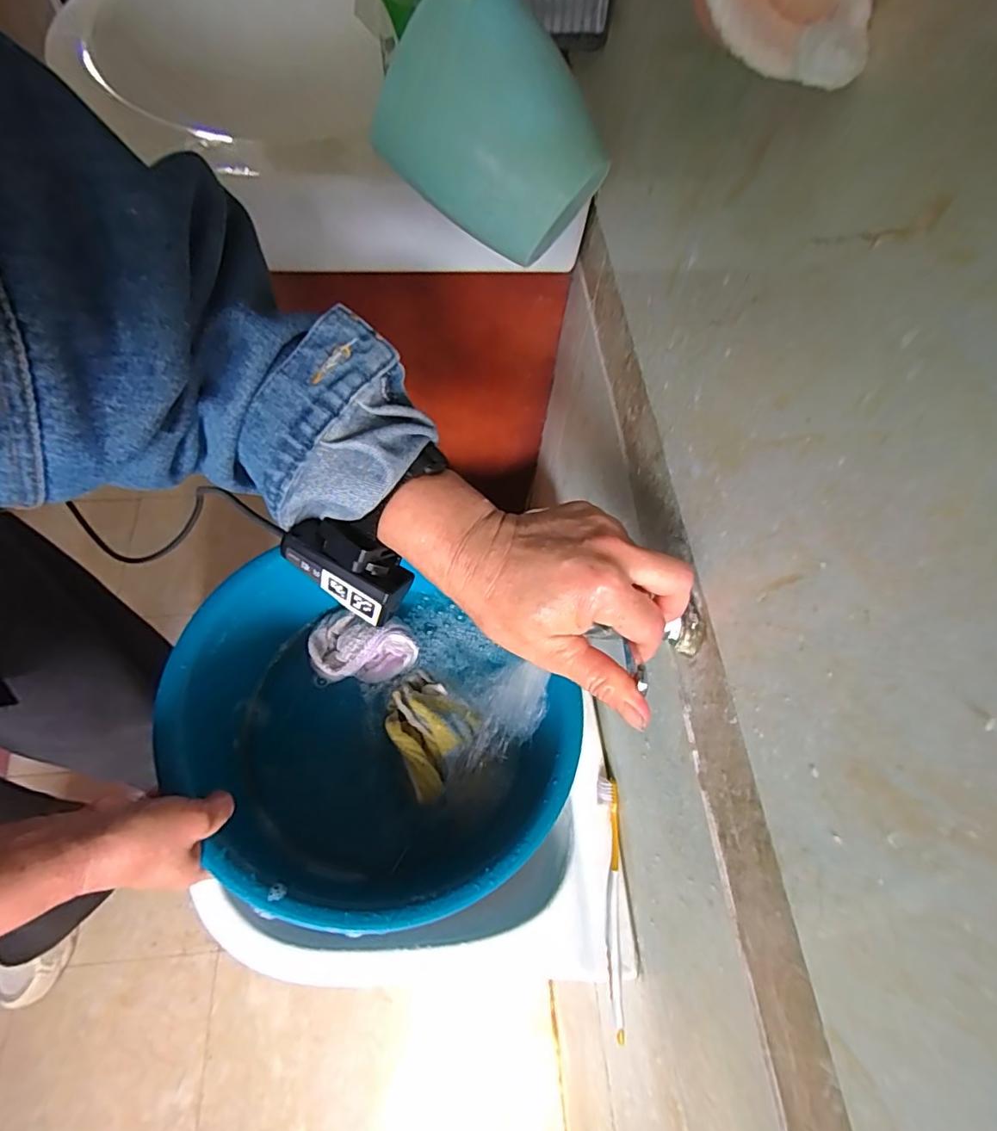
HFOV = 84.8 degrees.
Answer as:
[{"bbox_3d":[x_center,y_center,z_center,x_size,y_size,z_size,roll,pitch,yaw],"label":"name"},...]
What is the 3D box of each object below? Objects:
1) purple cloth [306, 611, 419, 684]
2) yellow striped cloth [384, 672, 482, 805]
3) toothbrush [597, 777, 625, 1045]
[{"bbox_3d":[-0.140,0.086,0.563,0.103,0.028,0.066,14,61,-1],"label":"purple cloth"},{"bbox_3d":[-0.074,0.162,0.532,0.089,0.027,0.093,33,62,10],"label":"yellow striped cloth"},{"bbox_3d":[0.089,0.263,0.432,0.015,0.014,0.174,6,61,-5],"label":"toothbrush"}]

